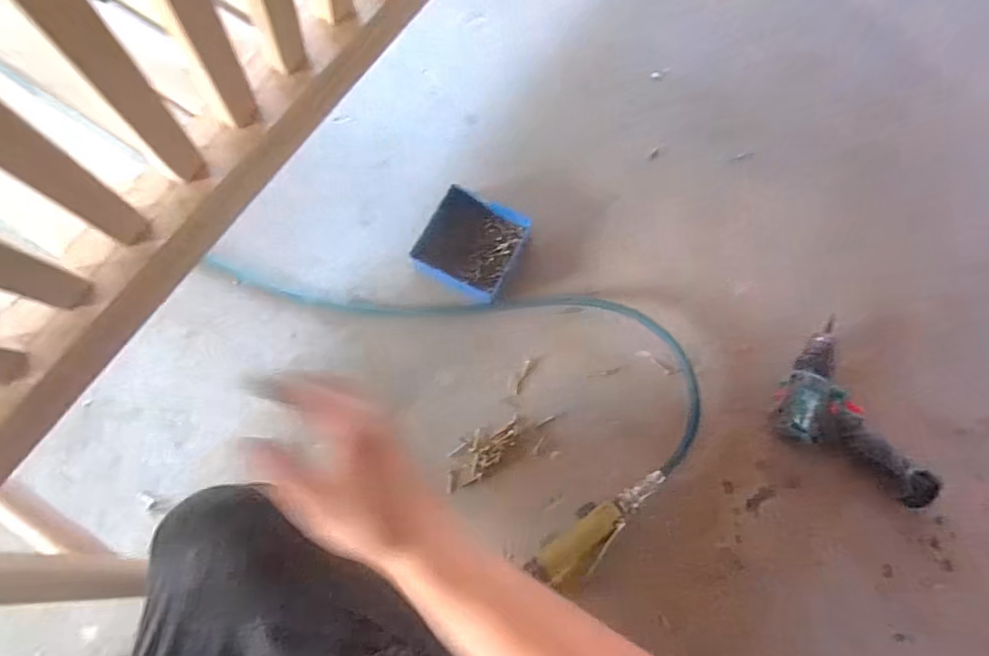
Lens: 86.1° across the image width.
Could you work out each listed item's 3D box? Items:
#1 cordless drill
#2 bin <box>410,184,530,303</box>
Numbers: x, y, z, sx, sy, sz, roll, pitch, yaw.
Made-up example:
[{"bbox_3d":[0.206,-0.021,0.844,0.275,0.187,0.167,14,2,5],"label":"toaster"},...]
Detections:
[{"bbox_3d":[0.482,0.101,0.688,0.209,0.050,0.178,30,77,8],"label":"cordless drill"},{"bbox_3d":[-0.034,-0.116,0.759,0.137,0.032,0.144,26,76,7],"label":"bin"}]

